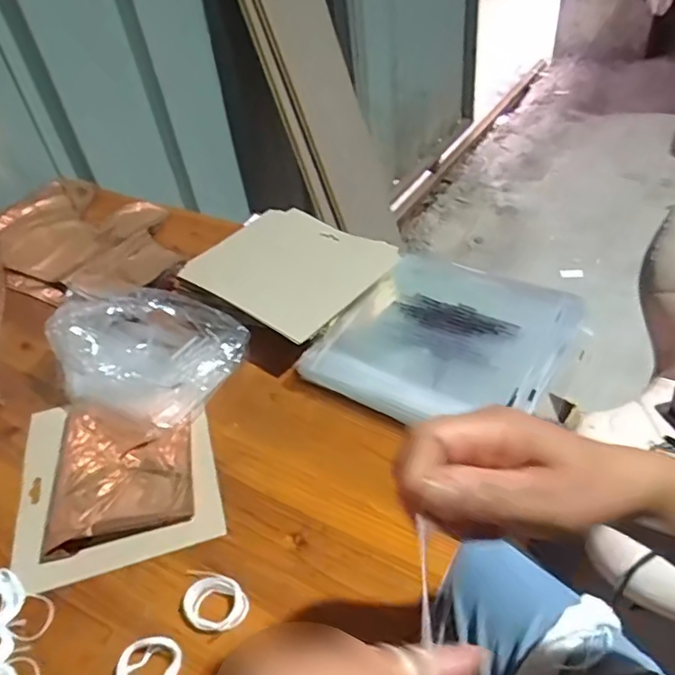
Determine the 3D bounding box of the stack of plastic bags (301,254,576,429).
[{"bbox_3d":[0.106,0.003,0.567,0.210,0.034,0.218,23,50,28],"label":"stack of plastic bags"}]

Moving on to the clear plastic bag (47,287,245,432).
[{"bbox_3d":[-0.191,0.009,0.560,0.169,0.065,0.134,14,46,21],"label":"clear plastic bag"}]

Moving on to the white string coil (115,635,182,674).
[{"bbox_3d":[-0.122,0.223,0.365,0.041,0.005,0.057,-12,42,-7],"label":"white string coil"}]

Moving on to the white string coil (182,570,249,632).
[{"bbox_3d":[-0.090,0.187,0.401,0.053,0.009,0.037,10,45,18],"label":"white string coil"}]

